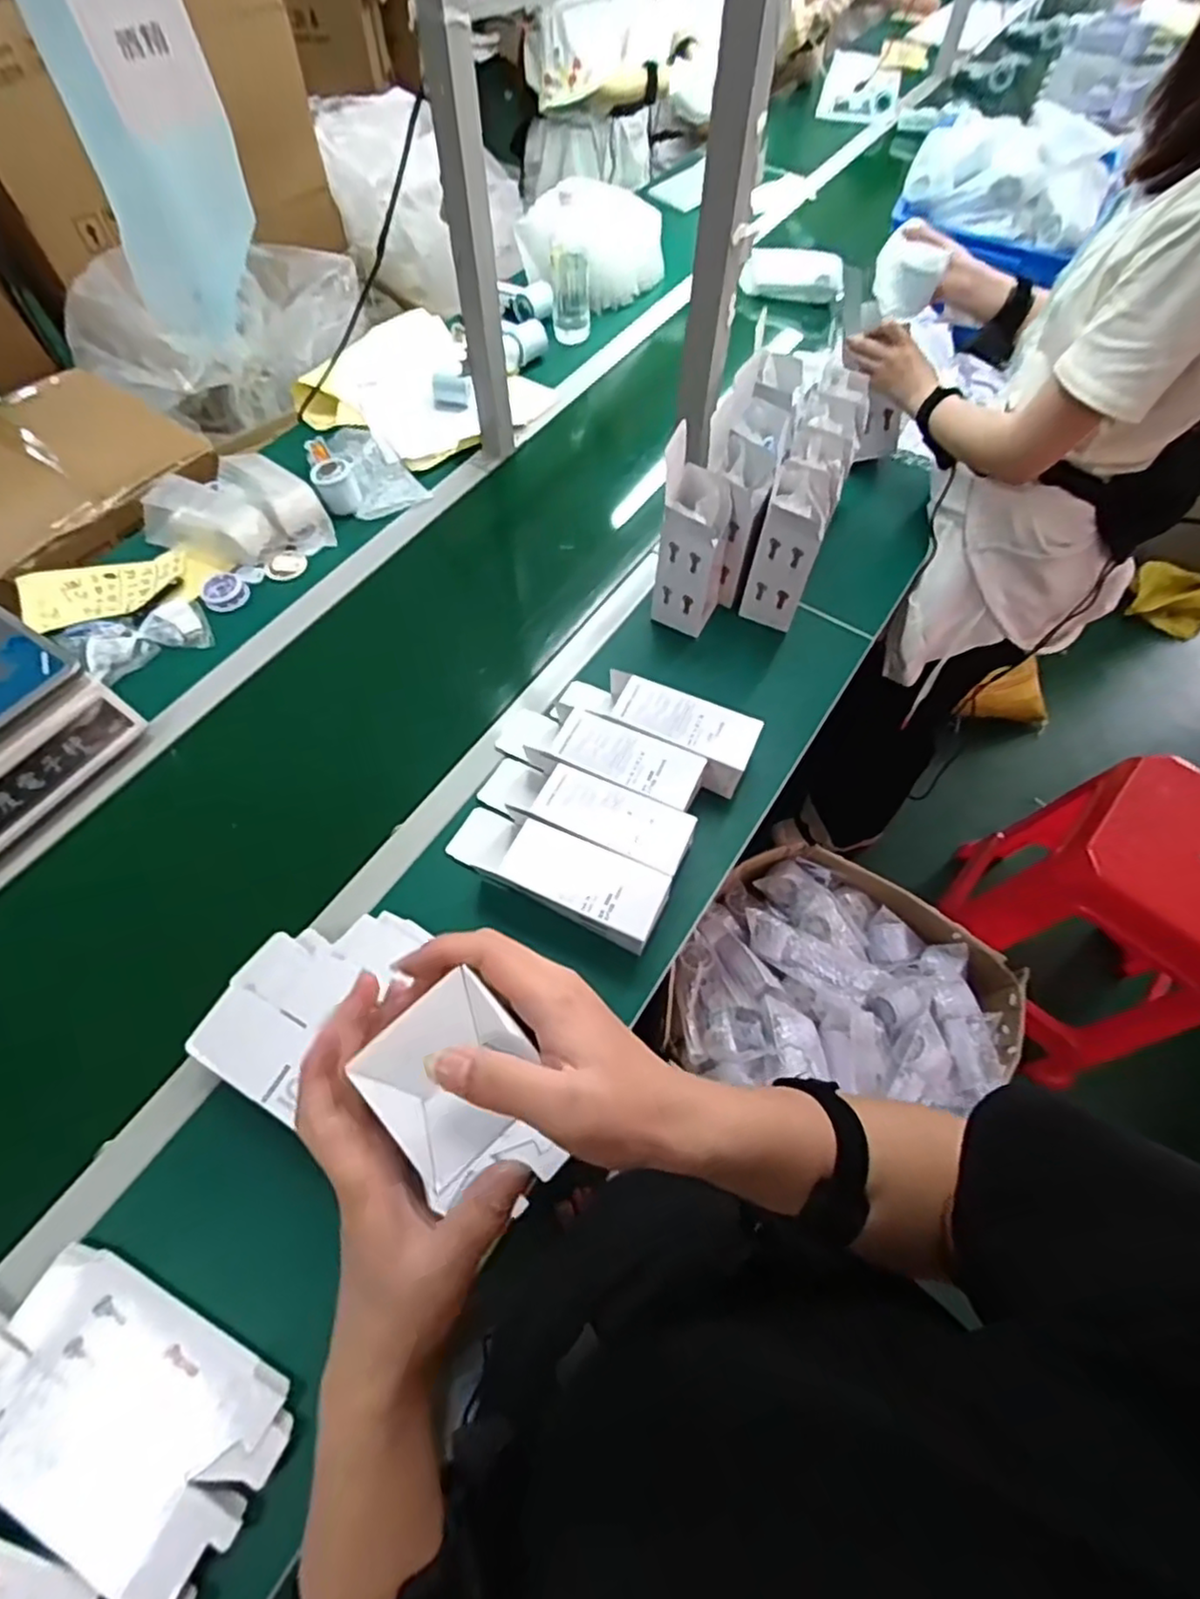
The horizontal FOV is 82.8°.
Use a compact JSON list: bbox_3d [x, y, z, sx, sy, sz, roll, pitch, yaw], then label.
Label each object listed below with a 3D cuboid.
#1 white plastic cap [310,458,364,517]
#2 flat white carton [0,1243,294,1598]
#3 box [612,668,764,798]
[{"bbox_3d":[-0.388,-0.462,1.004,0.059,0.056,0.059,1,63,-1],"label":"white plastic cap"},{"bbox_3d":[-0.392,0.470,0.529,0.286,0.023,0.148,26,61,9],"label":"flat white carton"},{"bbox_3d":[0.087,-0.080,0.813,0.192,0.086,0.079,23,64,10],"label":"box"}]

